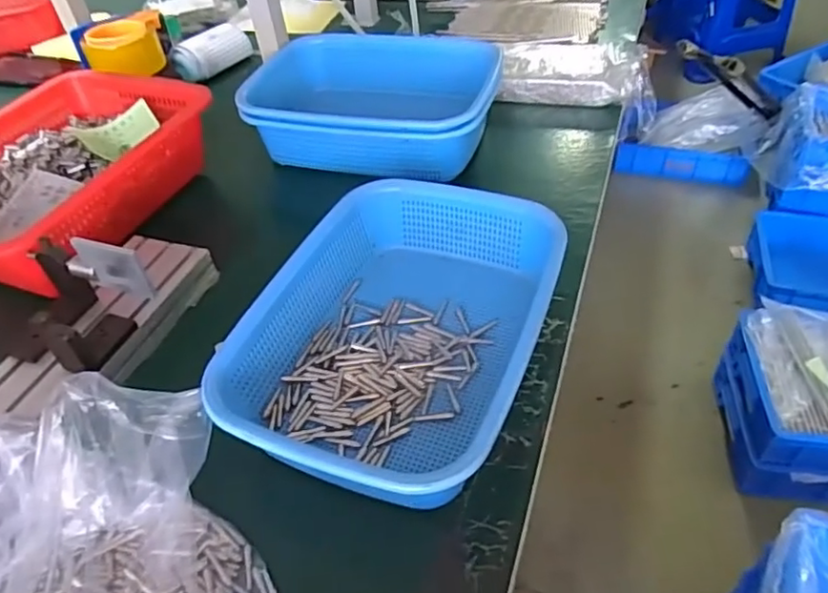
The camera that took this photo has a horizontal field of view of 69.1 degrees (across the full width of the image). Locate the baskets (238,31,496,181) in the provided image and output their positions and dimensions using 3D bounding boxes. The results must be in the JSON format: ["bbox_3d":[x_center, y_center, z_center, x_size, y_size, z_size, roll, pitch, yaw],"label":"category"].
[{"bbox_3d":[-0.048,-0.227,0.720,0.284,0.085,0.207,7,47,12],"label":"baskets"}]

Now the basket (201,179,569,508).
[{"bbox_3d":[-0.003,0.017,0.487,0.208,0.073,0.298,13,48,17],"label":"basket"}]

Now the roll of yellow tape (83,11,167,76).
[{"bbox_3d":[-0.403,-0.363,0.854,0.087,0.051,0.119,2,46,7],"label":"roll of yellow tape"}]

